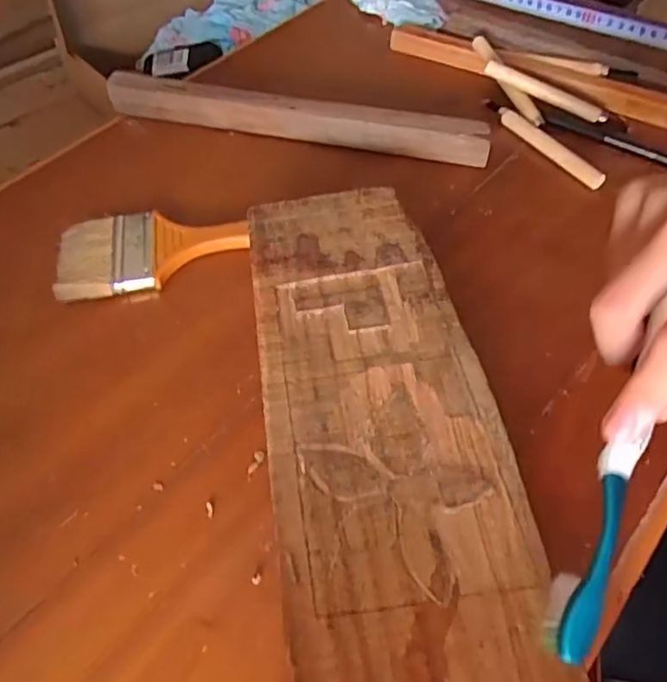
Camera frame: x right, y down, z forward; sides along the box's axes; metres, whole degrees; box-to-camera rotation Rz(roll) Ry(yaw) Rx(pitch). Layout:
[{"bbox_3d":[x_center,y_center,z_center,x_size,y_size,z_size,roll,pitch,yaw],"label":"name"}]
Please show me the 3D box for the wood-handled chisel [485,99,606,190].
[{"bbox_3d":[0.162,-0.159,0.453,0.015,0.008,0.126,-30,59,-18],"label":"wood-handled chisel"}]

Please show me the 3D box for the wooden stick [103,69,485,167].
[{"bbox_3d":[-0.036,-0.183,0.471,0.318,0.031,0.022,12,57,11],"label":"wooden stick"}]

